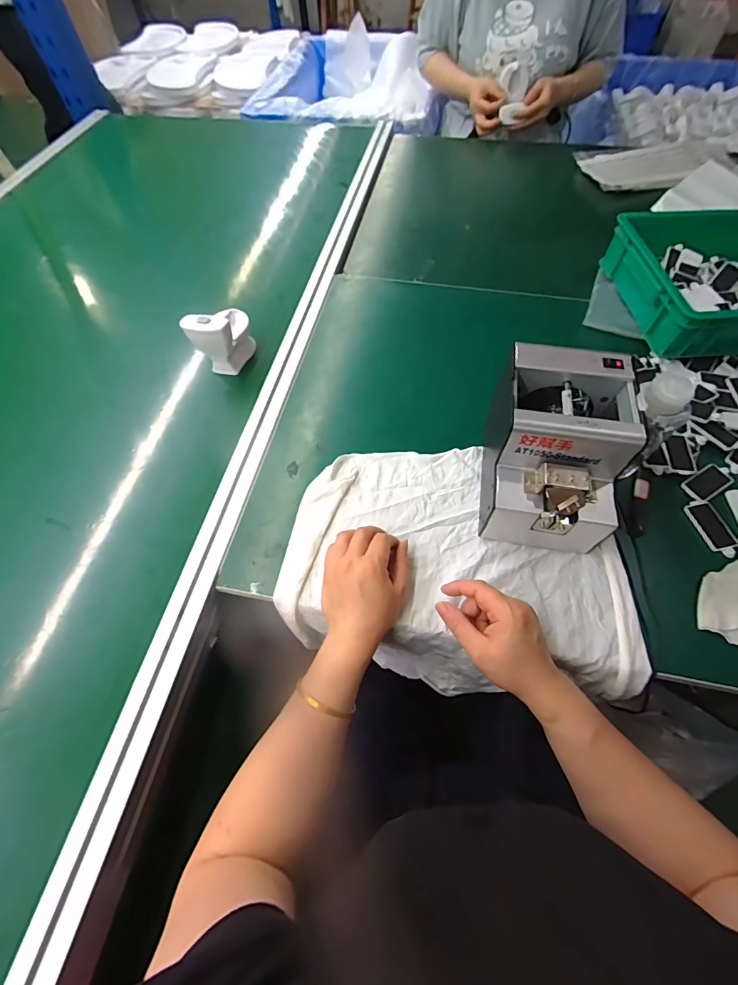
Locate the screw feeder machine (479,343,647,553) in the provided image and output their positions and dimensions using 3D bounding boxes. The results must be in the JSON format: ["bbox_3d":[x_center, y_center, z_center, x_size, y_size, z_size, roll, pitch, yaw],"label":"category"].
[{"bbox_3d":[0.202,-0.039,0.454,0.132,0.144,0.190,5,61,4],"label":"screw feeder machine"}]

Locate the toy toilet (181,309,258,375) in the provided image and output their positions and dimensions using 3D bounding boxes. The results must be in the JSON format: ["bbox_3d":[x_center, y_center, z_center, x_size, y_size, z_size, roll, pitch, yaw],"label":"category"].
[{"bbox_3d":[-0.220,-0.243,0.612,0.058,0.090,0.100,11,62,8],"label":"toy toilet"}]

